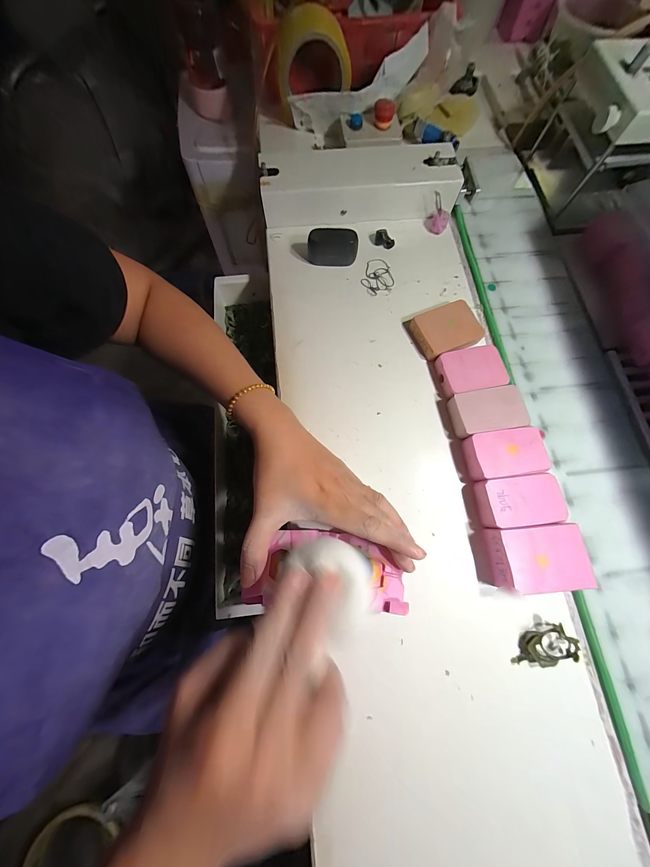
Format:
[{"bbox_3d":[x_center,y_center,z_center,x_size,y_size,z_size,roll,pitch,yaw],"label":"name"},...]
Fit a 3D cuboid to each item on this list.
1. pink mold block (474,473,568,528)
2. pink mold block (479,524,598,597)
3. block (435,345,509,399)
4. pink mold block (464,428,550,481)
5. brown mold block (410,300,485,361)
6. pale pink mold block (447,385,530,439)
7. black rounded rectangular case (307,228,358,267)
[{"bbox_3d":[0.185,0.066,0.276,0.079,0.024,0.044,-6,75,-3],"label":"pink mold block"},{"bbox_3d":[0.191,0.113,0.261,0.076,0.034,0.054,-4,75,-2],"label":"pink mold block"},{"bbox_3d":[0.165,-0.069,0.315,0.071,0.021,0.050,-12,75,-4],"label":"block"},{"bbox_3d":[0.181,0.022,0.288,0.071,0.023,0.045,-6,75,-3],"label":"pink mold block"},{"bbox_3d":[0.143,-0.120,0.334,0.072,0.019,0.057,-22,76,-7],"label":"brown mold block"},{"bbox_3d":[0.171,-0.022,0.302,0.073,0.021,0.046,-9,75,-4],"label":"pale pink mold block"},{"bbox_3d":[0.009,-0.235,0.362,0.062,0.037,0.023,3,74,0],"label":"black rounded rectangular case"}]

